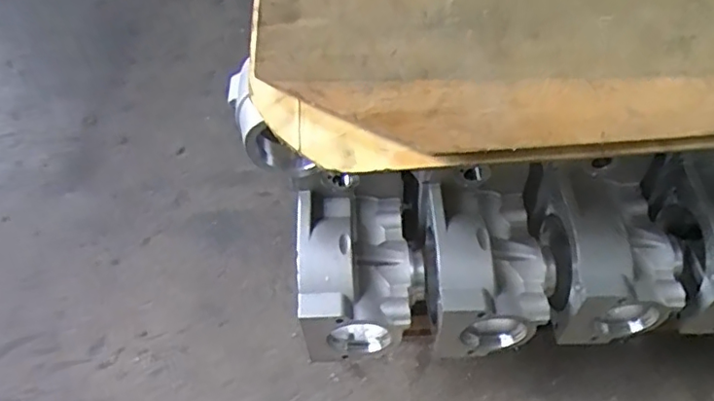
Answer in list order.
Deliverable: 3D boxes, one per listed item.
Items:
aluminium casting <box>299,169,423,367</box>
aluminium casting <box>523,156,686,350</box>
[{"bbox_3d":[0.004,0.072,0.747,0.147,0.146,0.189,-3,54,-2],"label":"aluminium casting"},{"bbox_3d":[0.300,0.063,0.746,0.162,0.135,0.172,-5,54,-4],"label":"aluminium casting"}]

